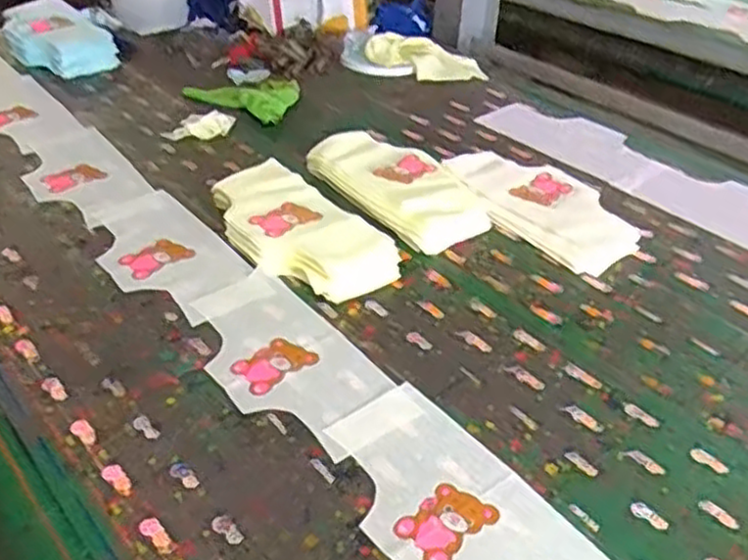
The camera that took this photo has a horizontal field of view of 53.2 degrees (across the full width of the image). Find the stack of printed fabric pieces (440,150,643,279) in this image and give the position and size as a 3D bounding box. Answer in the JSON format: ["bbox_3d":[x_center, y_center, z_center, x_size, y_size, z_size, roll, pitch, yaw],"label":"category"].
[{"bbox_3d":[0.247,-0.112,1.082,0.162,0.012,0.287,-29,55,-28],"label":"stack of printed fabric pieces"}]

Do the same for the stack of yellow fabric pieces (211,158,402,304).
[{"bbox_3d":[-0.115,-0.070,1.010,0.150,0.048,0.306,-29,45,-32],"label":"stack of yellow fabric pieces"}]

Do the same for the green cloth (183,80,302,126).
[{"bbox_3d":[-0.223,-0.345,1.381,0.199,0.024,0.156,20,42,25],"label":"green cloth"}]

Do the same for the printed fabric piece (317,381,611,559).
[{"bbox_3d":[0.077,0.215,0.681,0.148,0.008,0.306,-26,44,-29],"label":"printed fabric piece"}]

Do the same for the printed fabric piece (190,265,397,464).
[{"bbox_3d":[-0.105,0.087,0.842,0.147,0.009,0.287,-29,48,-28],"label":"printed fabric piece"}]

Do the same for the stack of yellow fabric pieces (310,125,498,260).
[{"bbox_3d":[0.027,-0.141,1.111,0.151,0.050,0.300,-23,42,-27],"label":"stack of yellow fabric pieces"}]

